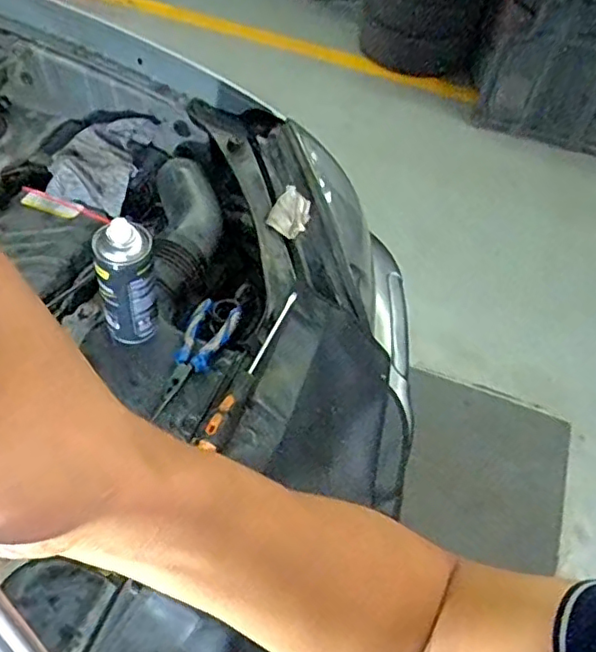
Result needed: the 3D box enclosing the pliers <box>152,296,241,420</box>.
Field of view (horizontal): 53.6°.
[{"bbox_3d":[-0.127,0.037,0.747,0.060,0.013,0.179,15,53,6],"label":"pliers"}]

